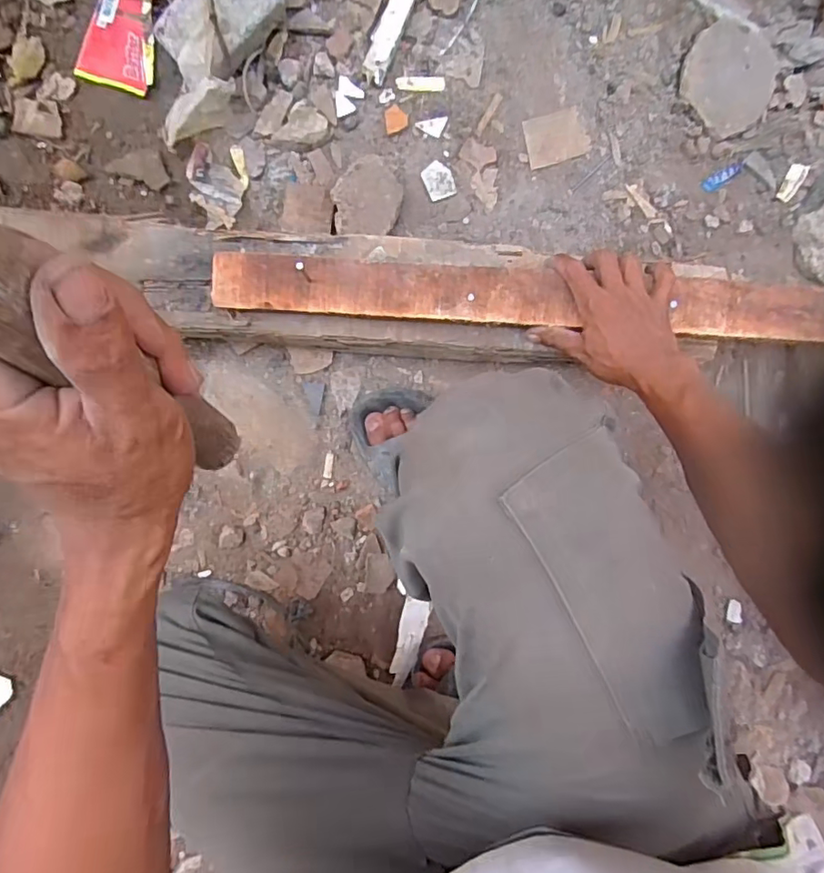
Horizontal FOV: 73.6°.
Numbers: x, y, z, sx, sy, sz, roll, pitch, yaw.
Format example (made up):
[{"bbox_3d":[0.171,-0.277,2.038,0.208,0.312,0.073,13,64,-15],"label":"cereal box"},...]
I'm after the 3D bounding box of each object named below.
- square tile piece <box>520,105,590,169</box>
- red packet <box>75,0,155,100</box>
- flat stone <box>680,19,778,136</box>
[{"bbox_3d":[0.176,-0.363,0.667,0.075,0.004,0.059,-14,94,0],"label":"square tile piece"},{"bbox_3d":[-0.336,-0.473,0.638,0.081,0.018,0.137,13,94,-2],"label":"red packet"},{"bbox_3d":[0.383,-0.432,0.655,0.105,0.022,0.114,0,94,-1],"label":"flat stone"}]

